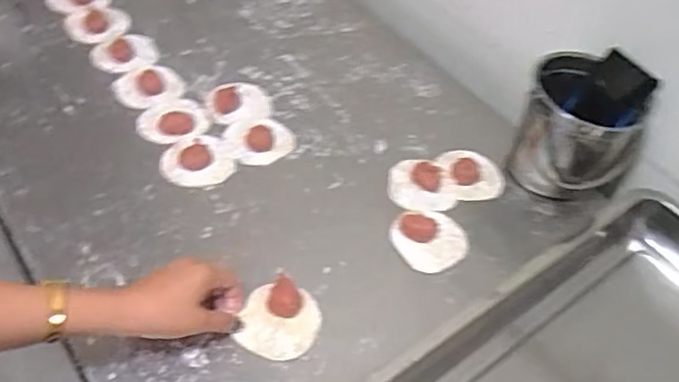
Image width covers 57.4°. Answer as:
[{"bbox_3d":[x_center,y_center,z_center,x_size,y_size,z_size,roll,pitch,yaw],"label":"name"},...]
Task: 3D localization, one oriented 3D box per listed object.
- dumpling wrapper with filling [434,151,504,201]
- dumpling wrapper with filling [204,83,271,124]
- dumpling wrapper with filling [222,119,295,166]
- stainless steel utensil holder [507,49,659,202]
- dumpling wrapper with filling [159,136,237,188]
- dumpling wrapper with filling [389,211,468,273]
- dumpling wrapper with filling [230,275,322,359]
[{"bbox_3d":[0.163,-0.021,0.765,0.082,0.014,0.071,0,50,-7],"label":"dumpling wrapper with filling"},{"bbox_3d":[-0.132,-0.115,0.812,0.081,0.012,0.076,3,49,-4],"label":"dumpling wrapper with filling"},{"bbox_3d":[-0.099,-0.064,0.766,0.086,0.017,0.070,-6,51,-12],"label":"dumpling wrapper with filling"},{"bbox_3d":[0.290,-0.078,0.741,0.137,0.146,0.127,3,49,-4],"label":"stainless steel utensil holder"},{"bbox_3d":[-0.167,-0.035,0.725,0.080,0.014,0.070,-23,56,-24],"label":"dumpling wrapper with filling"},{"bbox_3d":[0.102,0.049,0.692,0.085,0.021,0.081,3,49,-4],"label":"dumpling wrapper with filling"},{"bbox_3d":[-0.057,0.125,0.607,0.075,0.012,0.080,3,49,-4],"label":"dumpling wrapper with filling"}]

